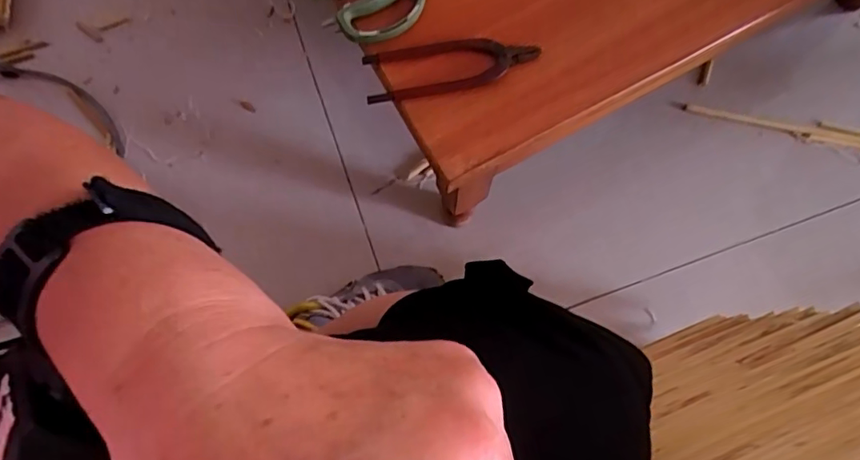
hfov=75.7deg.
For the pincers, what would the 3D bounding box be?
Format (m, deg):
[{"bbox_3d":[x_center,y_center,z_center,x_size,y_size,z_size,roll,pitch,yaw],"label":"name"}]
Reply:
[{"bbox_3d":[0.021,-0.142,0.486,0.154,0.017,0.048,-10,74,-2],"label":"pincers"}]

